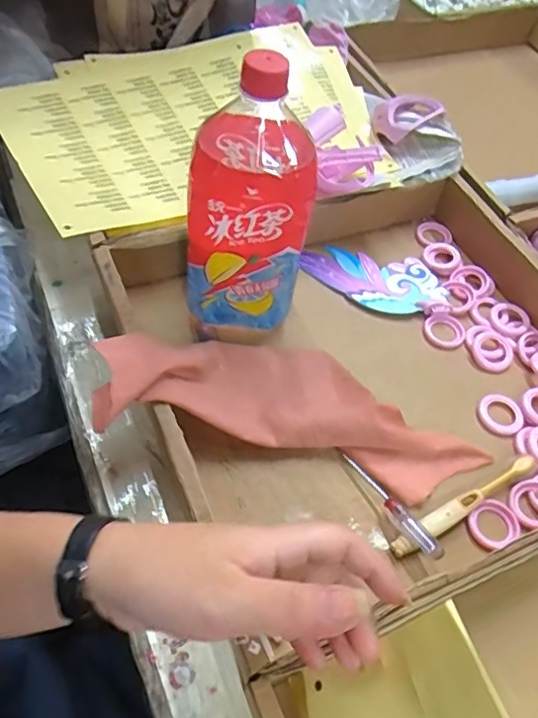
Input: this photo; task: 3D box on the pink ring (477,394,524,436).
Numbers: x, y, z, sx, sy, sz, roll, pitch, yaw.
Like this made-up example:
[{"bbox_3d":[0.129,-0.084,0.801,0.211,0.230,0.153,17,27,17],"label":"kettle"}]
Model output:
[{"bbox_3d":[0.193,0.045,0.468,0.037,0.004,0.038,2,54,-3],"label":"pink ring"}]

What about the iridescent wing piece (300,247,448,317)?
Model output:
[{"bbox_3d":[0.100,-0.077,0.548,0.135,0.009,0.076,7,54,1],"label":"iridescent wing piece"}]

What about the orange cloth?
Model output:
[{"bbox_3d":[0.020,0.034,0.431,0.282,0.045,0.110,17,53,-10],"label":"orange cloth"}]

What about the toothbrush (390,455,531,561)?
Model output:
[{"bbox_3d":[0.145,0.105,0.411,0.135,0.014,0.014,-25,60,-20],"label":"toothbrush"}]

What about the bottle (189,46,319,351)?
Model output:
[{"bbox_3d":[-0.017,-0.116,0.431,0.092,0.214,0.084,2,54,-3],"label":"bottle"}]

